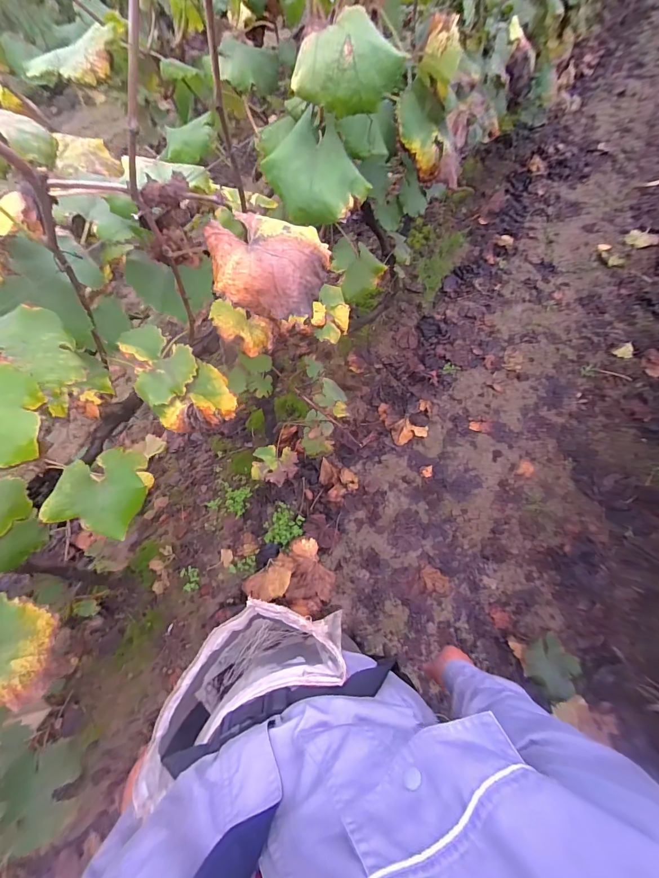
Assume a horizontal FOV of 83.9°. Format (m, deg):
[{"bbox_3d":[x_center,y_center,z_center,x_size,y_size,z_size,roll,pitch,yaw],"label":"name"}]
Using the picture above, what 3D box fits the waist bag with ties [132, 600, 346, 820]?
[{"bbox_3d":[-0.114,0.332,0.527,0.276,0.196,0.132,-28,66,-13],"label":"waist bag with ties"}]

